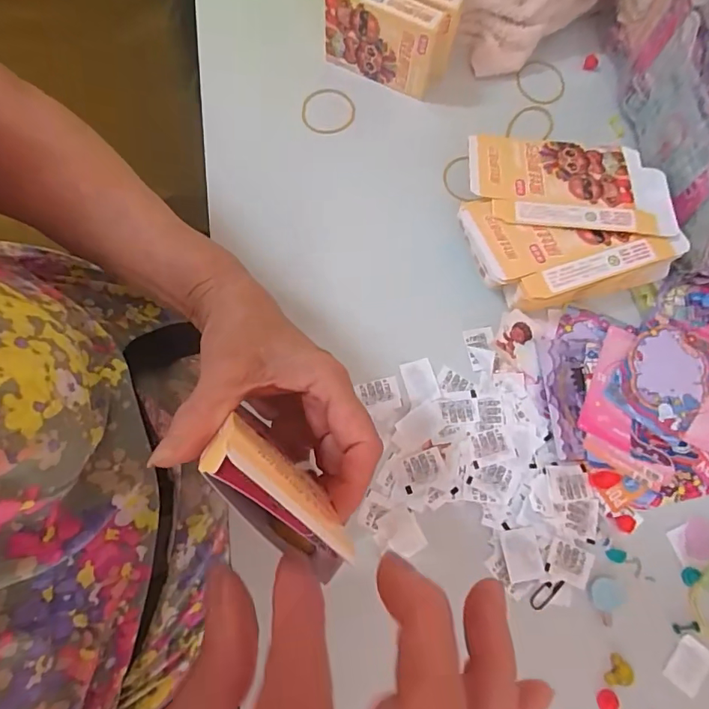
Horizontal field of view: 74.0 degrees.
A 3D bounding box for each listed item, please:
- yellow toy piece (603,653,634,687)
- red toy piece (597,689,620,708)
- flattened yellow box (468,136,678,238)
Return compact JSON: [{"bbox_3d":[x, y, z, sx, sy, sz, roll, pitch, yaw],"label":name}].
[{"bbox_3d":[0.170,0.203,0.298,0.017,0.004,0.018,28,76,6],"label":"yellow toy piece"},{"bbox_3d":[0.159,0.218,0.294,0.013,0.004,0.014,0,75,-1],"label":"red toy piece"},{"bbox_3d":[0.159,-0.127,0.349,0.145,0.006,0.081,6,68,1],"label":"flattened yellow box"}]

